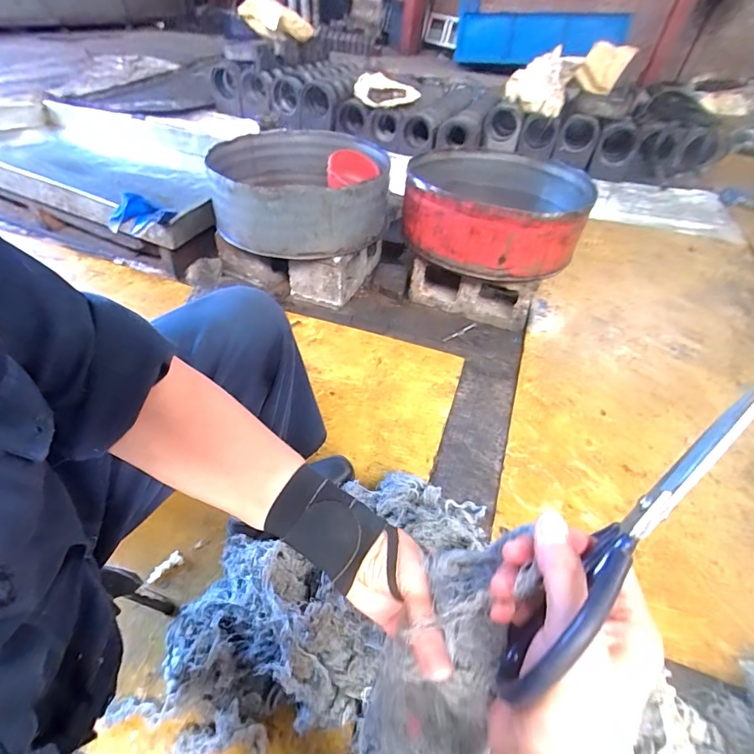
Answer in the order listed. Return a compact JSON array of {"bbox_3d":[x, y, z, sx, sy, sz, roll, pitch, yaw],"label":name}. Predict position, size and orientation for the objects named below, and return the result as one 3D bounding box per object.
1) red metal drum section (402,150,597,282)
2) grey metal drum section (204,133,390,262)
[{"bbox_3d":[0.356,-0.541,1.288,0.541,0.187,0.549,15,44,10],"label":"red metal drum section"},{"bbox_3d":[-0.240,-0.622,1.329,0.512,0.185,0.638,-3,44,-9],"label":"grey metal drum section"}]

